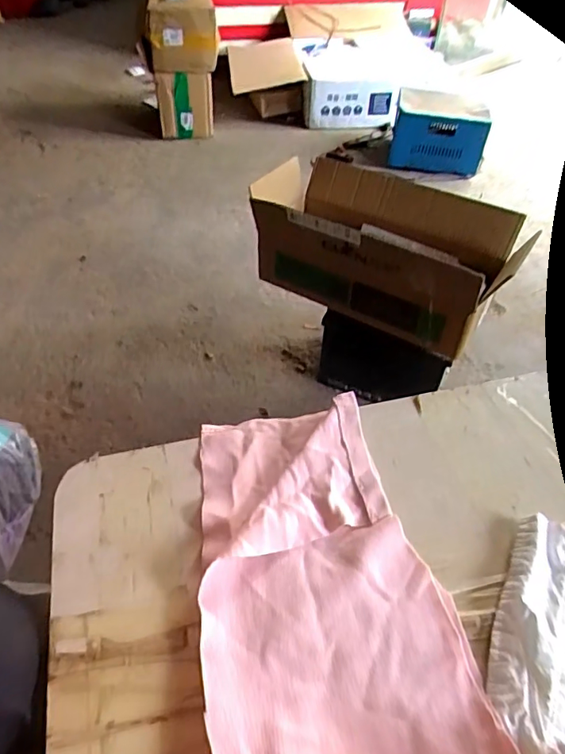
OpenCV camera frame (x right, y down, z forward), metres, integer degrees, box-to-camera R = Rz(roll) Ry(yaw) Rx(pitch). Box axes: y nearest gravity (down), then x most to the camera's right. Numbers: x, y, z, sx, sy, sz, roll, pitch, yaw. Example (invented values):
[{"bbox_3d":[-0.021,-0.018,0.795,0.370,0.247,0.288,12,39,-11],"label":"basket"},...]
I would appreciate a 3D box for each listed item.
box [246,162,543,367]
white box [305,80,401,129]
[{"bbox_3d":[0.158,-0.201,0.858,0.406,0.167,0.211,21,50,17],"label":"box"},{"bbox_3d":[0.221,-0.864,1.647,0.312,0.152,0.085,4,56,2],"label":"white box"}]

